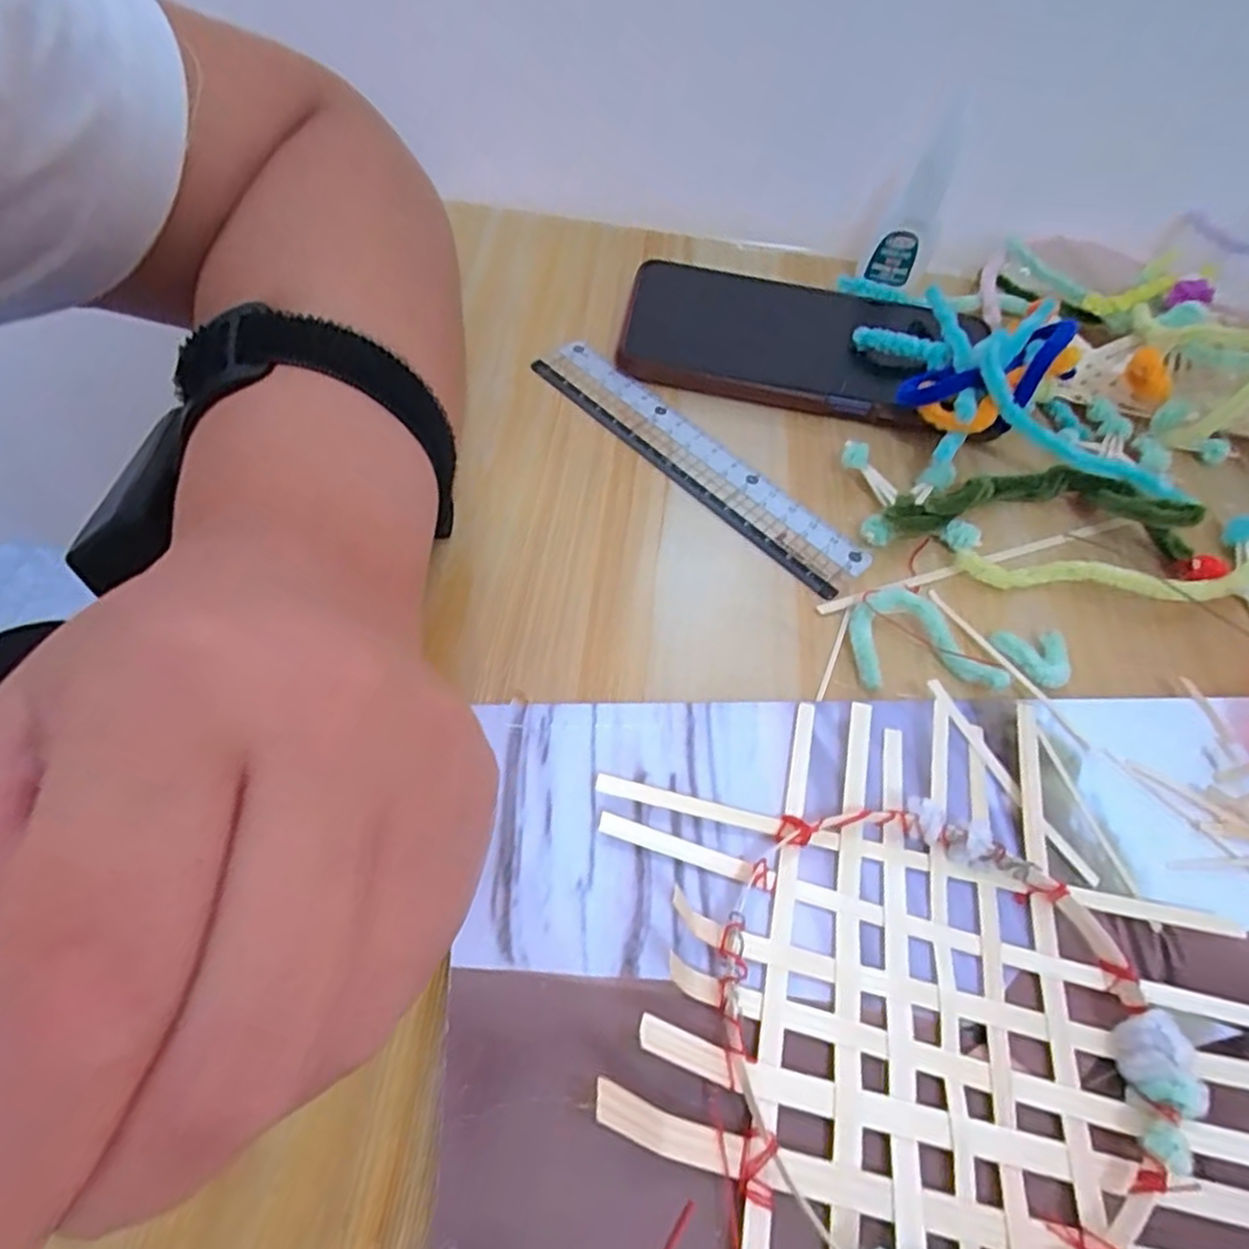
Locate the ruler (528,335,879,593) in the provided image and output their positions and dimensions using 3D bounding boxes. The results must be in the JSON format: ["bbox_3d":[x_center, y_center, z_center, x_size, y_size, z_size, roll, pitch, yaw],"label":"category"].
[{"bbox_3d":[0.027,-0.067,0.284,0.029,0.004,0.155,-39,70,-24],"label":"ruler"}]

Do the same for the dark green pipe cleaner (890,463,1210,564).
[{"bbox_3d":[0.154,-0.048,0.270,0.116,0.023,0.037,4,56,-1],"label":"dark green pipe cleaner"}]

